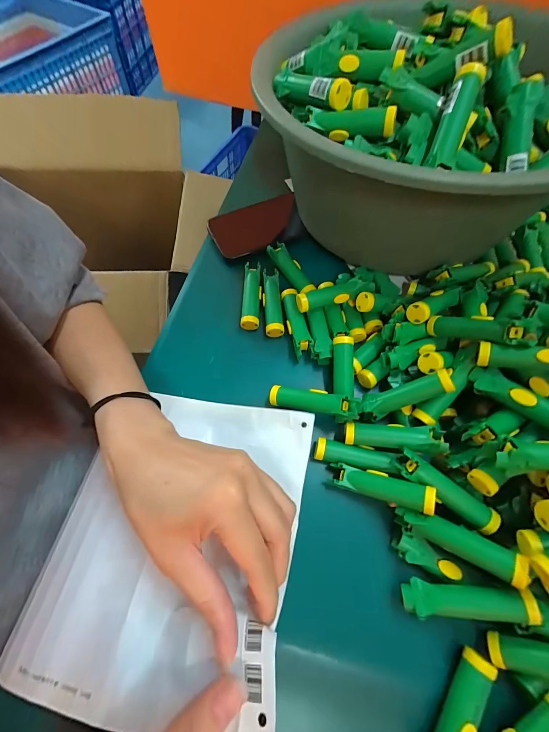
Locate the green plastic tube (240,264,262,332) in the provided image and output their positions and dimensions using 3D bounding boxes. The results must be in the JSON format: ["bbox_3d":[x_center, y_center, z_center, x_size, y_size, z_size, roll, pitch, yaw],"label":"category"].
[{"bbox_3d":[-0.025,-0.077,0.330,0.019,0.018,0.075,3,65,-1],"label":"green plastic tube"}]

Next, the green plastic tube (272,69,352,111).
[{"bbox_3d":[0.031,-0.238,0.257,0.021,0.019,0.075,-36,57,-17],"label":"green plastic tube"}]

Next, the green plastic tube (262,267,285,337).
[{"bbox_3d":[-0.003,-0.069,0.327,0.019,0.018,0.074,-5,66,-4],"label":"green plastic tube"}]

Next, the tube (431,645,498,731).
[{"bbox_3d":[0.118,0.228,0.192,0.019,0.021,0.079,30,68,11],"label":"tube"}]

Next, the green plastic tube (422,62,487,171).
[{"bbox_3d":[0.132,-0.179,0.219,0.021,0.015,0.069,19,103,7],"label":"green plastic tube"}]

